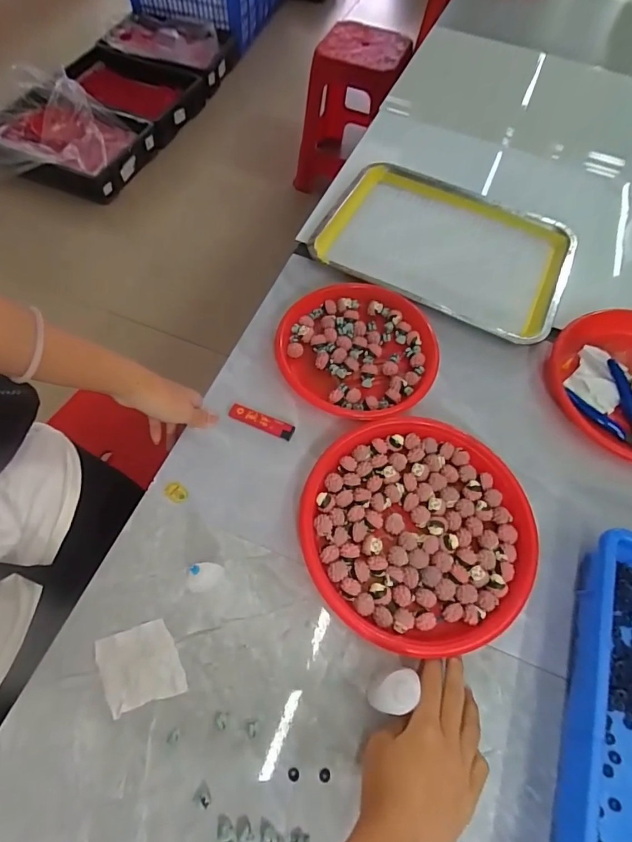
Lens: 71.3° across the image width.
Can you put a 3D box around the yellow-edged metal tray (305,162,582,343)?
[{"bbox_3d":[0.192,-0.262,0.645,0.348,0.019,0.265,25,65,10],"label":"yellow-edged metal tray"}]

